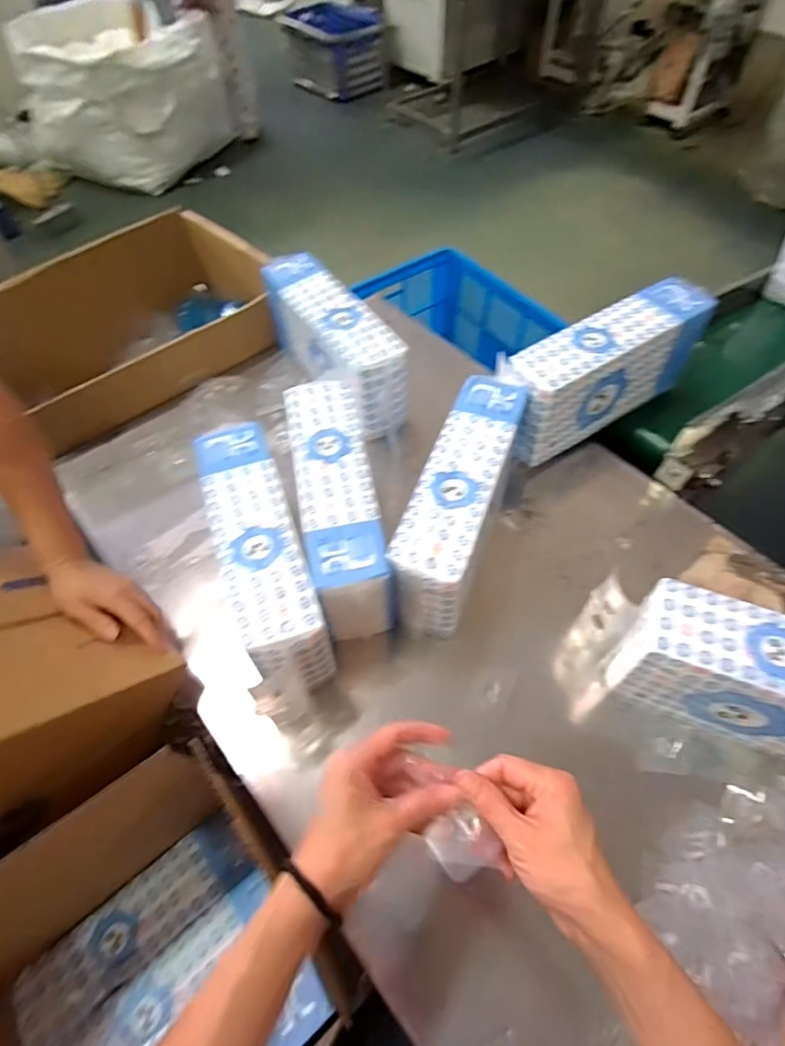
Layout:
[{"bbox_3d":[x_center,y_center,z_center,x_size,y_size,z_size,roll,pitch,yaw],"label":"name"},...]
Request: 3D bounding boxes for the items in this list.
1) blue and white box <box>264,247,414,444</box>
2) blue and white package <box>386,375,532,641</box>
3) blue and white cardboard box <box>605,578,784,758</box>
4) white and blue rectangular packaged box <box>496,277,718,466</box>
[{"bbox_3d":[-0.094,-0.304,0.903,0.103,0.128,0.345,-28,60,-16],"label":"blue and white box"},{"bbox_3d":[0.090,-0.023,0.732,0.090,0.168,0.323,17,59,13],"label":"blue and white package"},{"bbox_3d":[0.421,0.182,0.572,0.341,0.152,0.090,18,59,13],"label":"blue and white cardboard box"},{"bbox_3d":[0.323,-0.239,0.830,0.376,0.152,0.112,-28,60,-16],"label":"white and blue rectangular packaged box"}]

